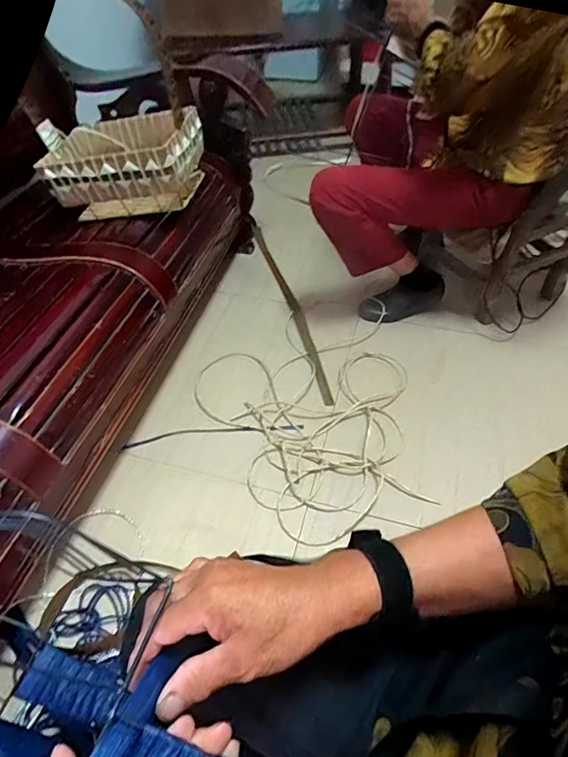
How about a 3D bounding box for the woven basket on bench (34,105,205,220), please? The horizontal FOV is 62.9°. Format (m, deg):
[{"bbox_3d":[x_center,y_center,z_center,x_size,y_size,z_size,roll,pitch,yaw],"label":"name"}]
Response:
[{"bbox_3d":[-0.390,-0.506,1.114,0.358,0.172,0.225,11,50,12],"label":"woven basket on bench"}]

